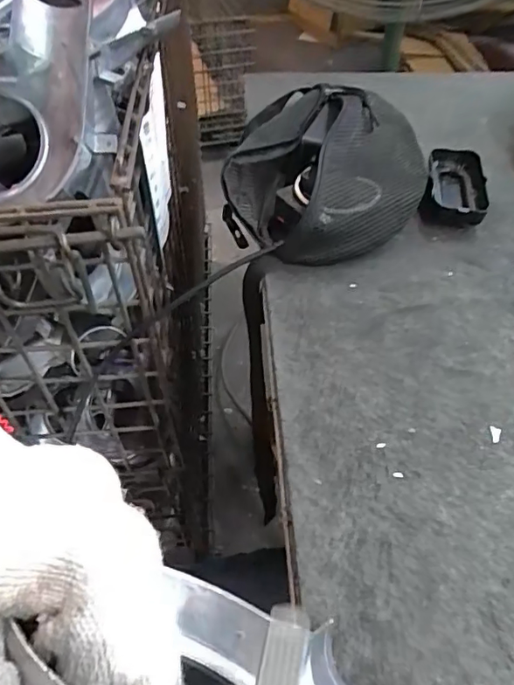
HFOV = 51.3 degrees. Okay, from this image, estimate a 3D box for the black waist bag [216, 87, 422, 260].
[{"bbox_3d":[0.073,-0.191,0.552,0.195,0.071,0.279,8,49,7],"label":"black waist bag"}]

